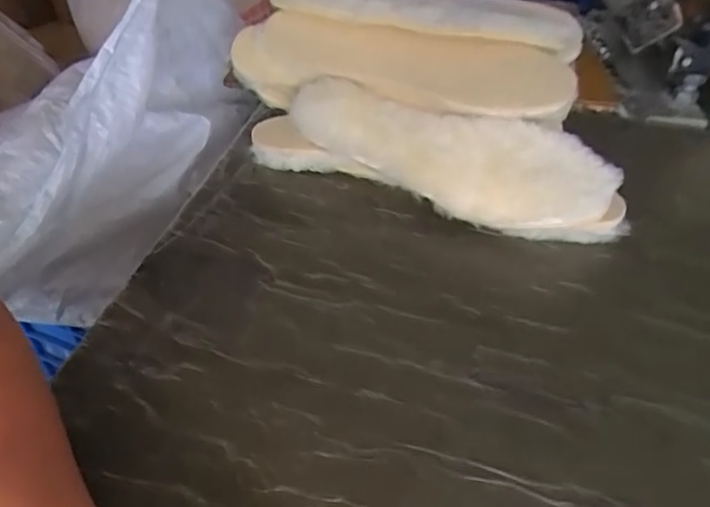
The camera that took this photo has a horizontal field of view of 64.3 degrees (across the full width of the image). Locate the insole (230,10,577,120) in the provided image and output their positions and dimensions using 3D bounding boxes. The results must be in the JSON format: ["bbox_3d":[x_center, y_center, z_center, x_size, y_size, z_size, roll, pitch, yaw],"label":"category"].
[{"bbox_3d":[0.037,-0.171,0.516,0.304,0.073,0.028,11,11,12],"label":"insole"}]

